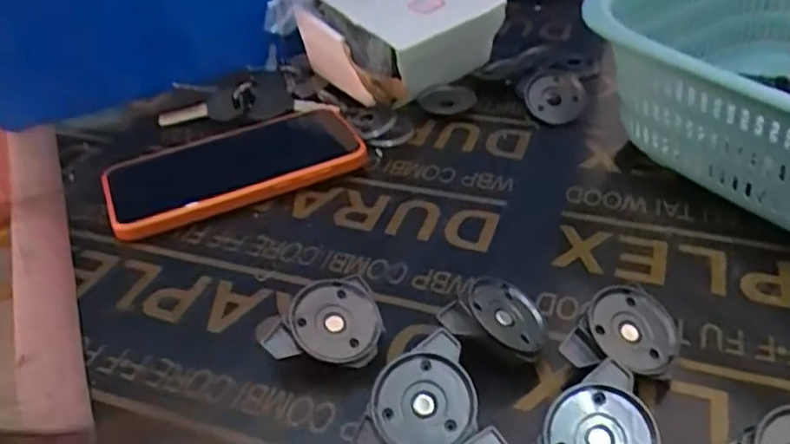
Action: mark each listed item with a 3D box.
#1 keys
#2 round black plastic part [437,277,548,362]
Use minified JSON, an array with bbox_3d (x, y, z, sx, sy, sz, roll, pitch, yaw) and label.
[{"bbox_3d":[-0.131,-0.092,0.522,0.101,0.024,0.038,-8,38,-4],"label":"keys"},{"bbox_3d":[0.048,0.042,0.321,0.049,0.015,0.040,24,44,-6],"label":"round black plastic part"}]

